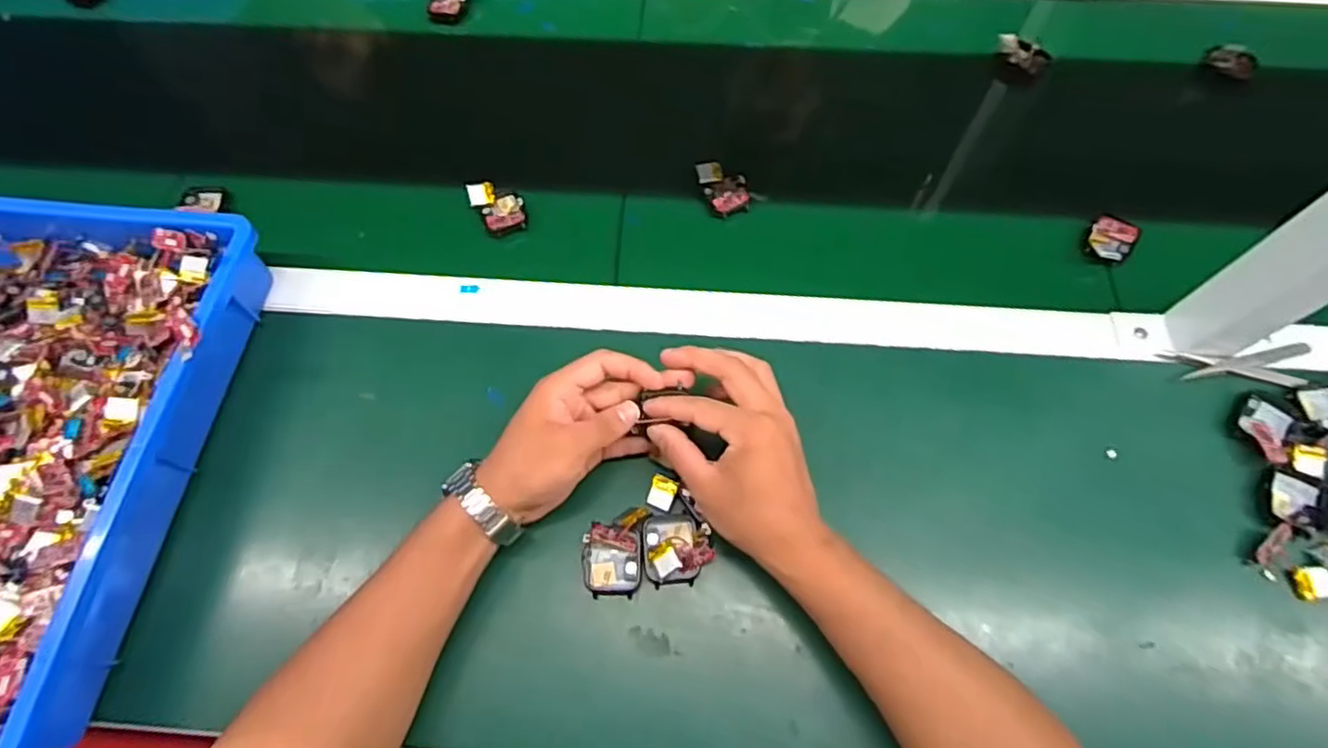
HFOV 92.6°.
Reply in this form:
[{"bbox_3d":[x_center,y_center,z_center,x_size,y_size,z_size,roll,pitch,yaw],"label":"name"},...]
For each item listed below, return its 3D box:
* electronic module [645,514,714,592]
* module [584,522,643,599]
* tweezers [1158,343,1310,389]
[{"bbox_3d":[0.009,0.116,0.426,0.045,0.019,0.045,-4,65,-1],"label":"electronic module"},{"bbox_3d":[-0.034,0.124,0.424,0.039,0.017,0.043,4,65,3],"label":"module"},{"bbox_3d":[0.435,-0.006,0.481,0.100,0.013,0.032,2,65,2],"label":"tweezers"}]

